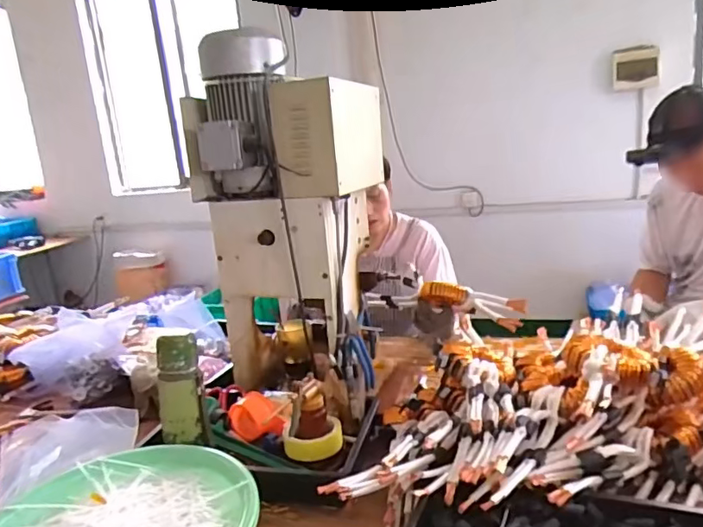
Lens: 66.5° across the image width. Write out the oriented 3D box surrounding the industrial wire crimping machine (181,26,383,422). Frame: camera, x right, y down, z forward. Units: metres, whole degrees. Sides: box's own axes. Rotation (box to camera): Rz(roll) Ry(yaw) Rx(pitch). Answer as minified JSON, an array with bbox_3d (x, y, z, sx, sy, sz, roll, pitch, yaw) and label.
[{"bbox_3d":[-0.131,-0.085,1.070,0.343,0.648,0.338,-2,13,19],"label":"industrial wire crimping machine"}]

